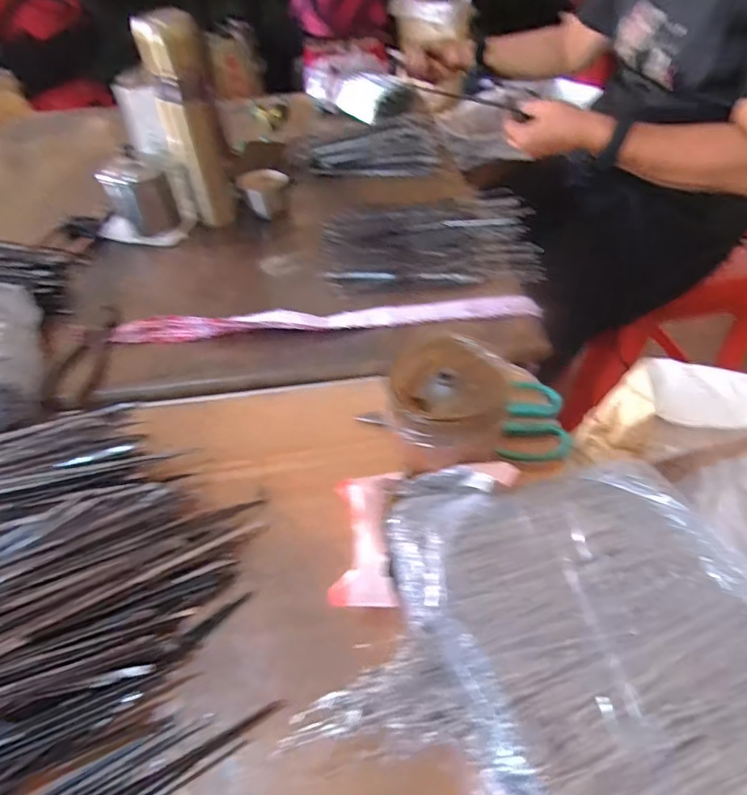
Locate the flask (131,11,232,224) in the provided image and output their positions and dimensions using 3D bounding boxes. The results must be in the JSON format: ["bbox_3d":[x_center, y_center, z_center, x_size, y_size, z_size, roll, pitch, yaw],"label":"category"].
[{"bbox_3d":[-0.234,-0.353,0.645,0.067,0.242,0.071,-15,49,-9],"label":"flask"}]

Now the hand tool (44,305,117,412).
[{"bbox_3d":[-0.297,-0.049,0.515,0.044,0.010,0.143,0,48,5],"label":"hand tool"}]

